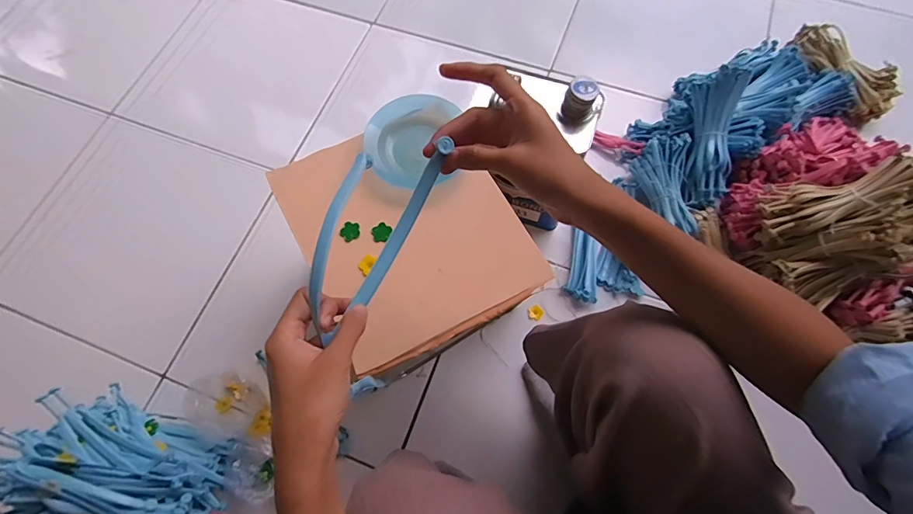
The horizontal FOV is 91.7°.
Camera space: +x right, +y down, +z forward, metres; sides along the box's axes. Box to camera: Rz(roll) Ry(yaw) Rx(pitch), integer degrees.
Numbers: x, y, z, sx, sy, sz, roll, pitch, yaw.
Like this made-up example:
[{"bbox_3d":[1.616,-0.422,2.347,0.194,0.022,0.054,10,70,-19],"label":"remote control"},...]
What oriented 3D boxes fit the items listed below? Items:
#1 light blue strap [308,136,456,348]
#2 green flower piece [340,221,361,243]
[{"bbox_3d":[-0.070,-0.022,0.321,0.060,0.040,0.156,29,73,12],"label":"light blue strap"},{"bbox_3d":[-0.123,-0.030,0.512,0.023,0.008,0.023,-15,70,-4],"label":"green flower piece"}]

